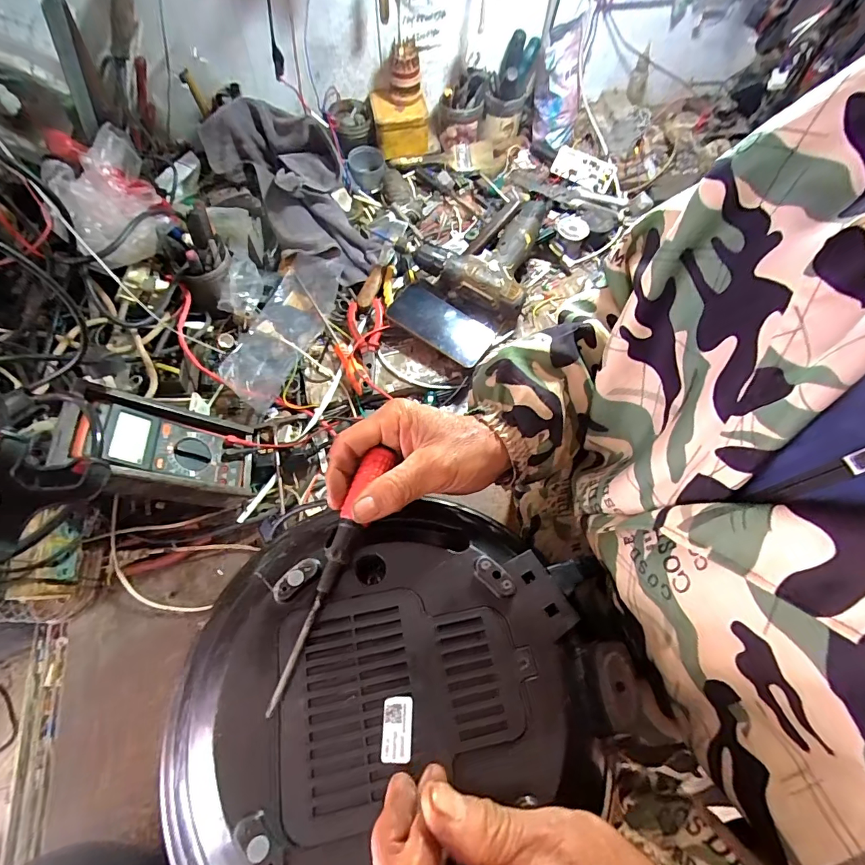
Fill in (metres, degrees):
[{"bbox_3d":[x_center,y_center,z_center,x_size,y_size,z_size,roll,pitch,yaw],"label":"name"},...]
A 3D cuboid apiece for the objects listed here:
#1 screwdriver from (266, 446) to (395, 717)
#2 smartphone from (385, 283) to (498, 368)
[{"bbox_3d":[-0.064,0.086,0.291,0.022,0.024,0.164,18,68,5],"label":"screwdriver"},{"bbox_3d":[0.012,-0.169,0.694,0.159,0.012,0.082,33,61,4],"label":"smartphone"}]

